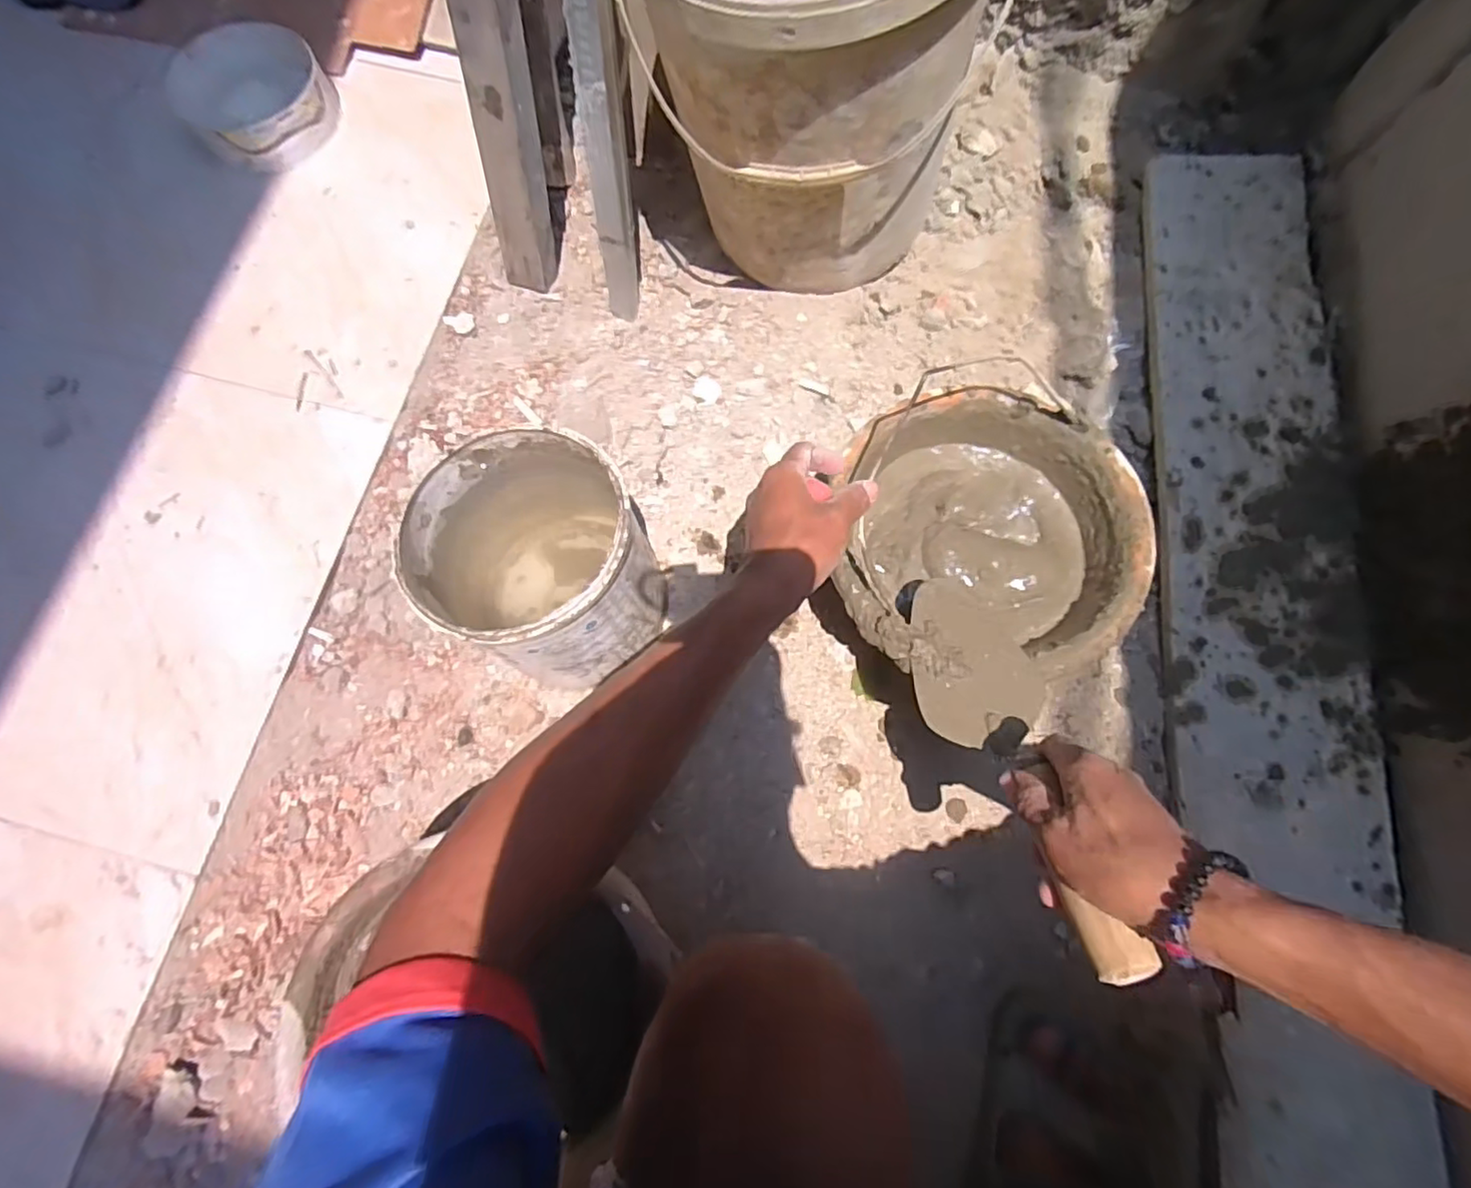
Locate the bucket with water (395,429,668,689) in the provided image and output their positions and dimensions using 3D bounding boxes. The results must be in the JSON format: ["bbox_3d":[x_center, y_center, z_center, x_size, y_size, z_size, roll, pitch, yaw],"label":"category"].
[{"bbox_3d":[-0.167,-0.028,0.573,0.188,0.194,0.174,0,75,0],"label":"bucket with water"}]

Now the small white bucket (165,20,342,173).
[{"bbox_3d":[-0.589,-0.614,0.803,0.172,0.082,0.179,0,75,0],"label":"small white bucket"}]

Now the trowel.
[{"bbox_3d":[0.183,0.098,0.428,0.089,0.040,0.283,-7,44,-1],"label":"trowel"}]

